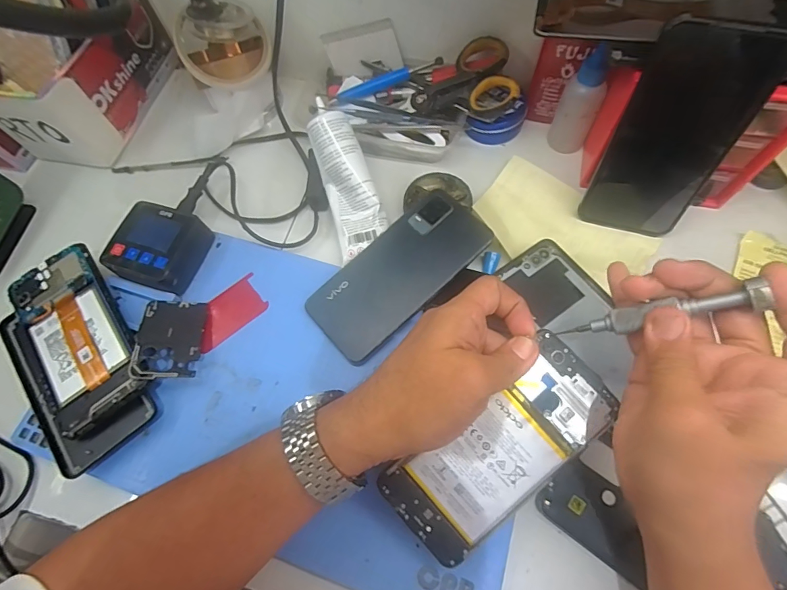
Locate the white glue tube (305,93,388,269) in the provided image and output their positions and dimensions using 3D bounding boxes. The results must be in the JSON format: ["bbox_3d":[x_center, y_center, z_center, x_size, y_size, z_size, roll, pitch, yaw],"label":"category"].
[{"bbox_3d":[-0.042,-0.104,0.378,0.043,0.024,0.137,-17,91,-4],"label":"white glue tube"}]

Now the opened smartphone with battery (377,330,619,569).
[{"bbox_3d":[0.068,0.099,0.267,0.150,0.004,0.069,-42,82,-1],"label":"opened smartphone with battery"}]

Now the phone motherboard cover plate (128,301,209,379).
[{"bbox_3d":[-0.179,0.033,0.338,0.047,0.006,0.068,5,53,-16],"label":"phone motherboard cover plate"}]

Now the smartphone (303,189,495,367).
[{"bbox_3d":[0.004,-0.019,0.354,0.159,0.006,0.075,-43,71,-6],"label":"smartphone"}]

